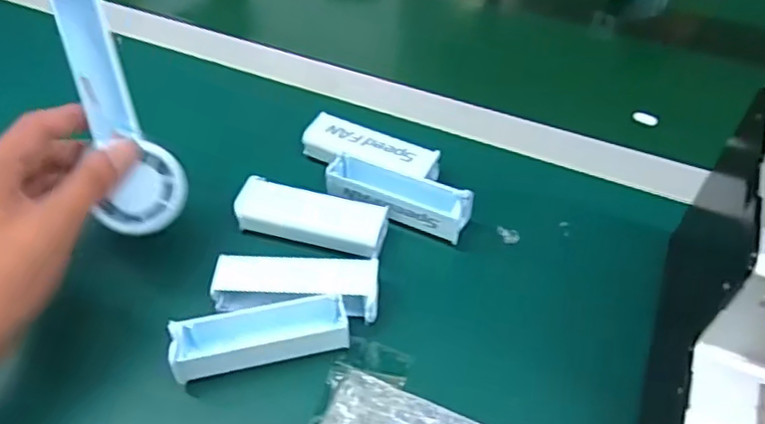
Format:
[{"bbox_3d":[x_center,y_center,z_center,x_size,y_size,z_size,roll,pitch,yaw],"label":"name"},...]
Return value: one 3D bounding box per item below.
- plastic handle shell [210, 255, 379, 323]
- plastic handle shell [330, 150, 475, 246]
[{"bbox_3d":[-0.054,0.048,0.397,0.101,0.027,0.039,3,50,2],"label":"plastic handle shell"},{"bbox_3d":[0.011,-0.012,0.442,0.102,0.025,0.031,21,53,17],"label":"plastic handle shell"}]

